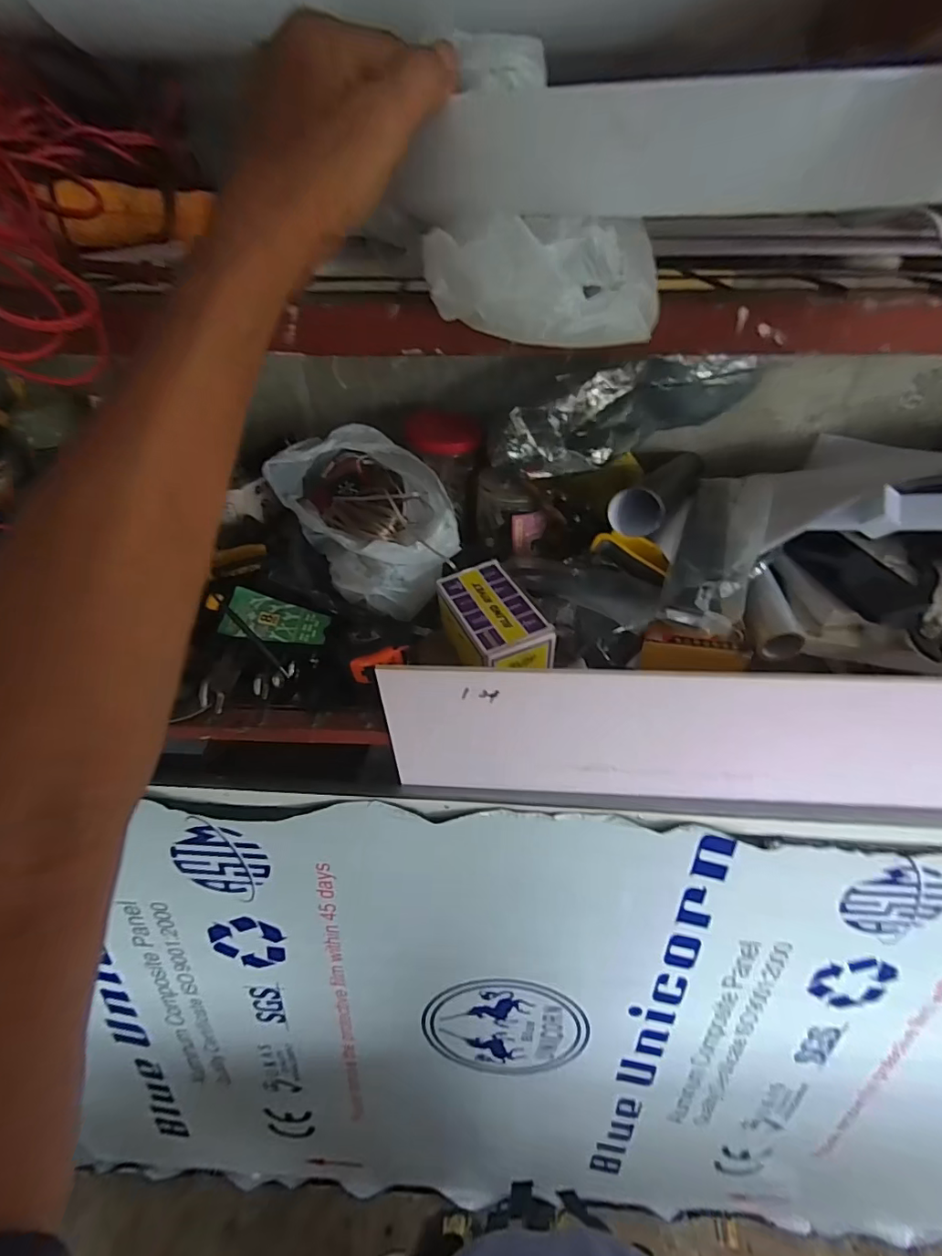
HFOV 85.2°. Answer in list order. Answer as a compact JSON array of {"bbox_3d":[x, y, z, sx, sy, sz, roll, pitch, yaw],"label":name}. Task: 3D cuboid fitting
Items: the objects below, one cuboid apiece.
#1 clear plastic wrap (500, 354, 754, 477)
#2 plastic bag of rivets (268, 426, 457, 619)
[{"bbox_3d":[0.185,-0.276,0.644,0.327,0.131,0.093,-9,44,-10],"label":"clear plastic wrap"},{"bbox_3d":[-0.131,-0.150,0.641,0.151,0.144,0.245,-27,50,-26],"label":"plastic bag of rivets"}]

